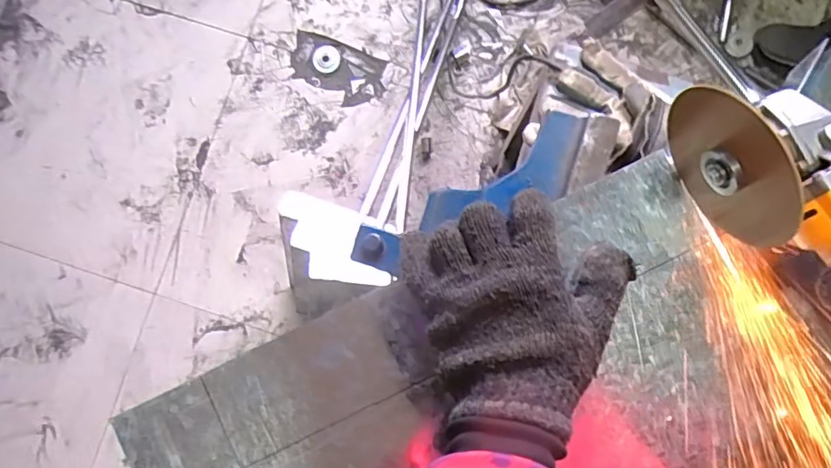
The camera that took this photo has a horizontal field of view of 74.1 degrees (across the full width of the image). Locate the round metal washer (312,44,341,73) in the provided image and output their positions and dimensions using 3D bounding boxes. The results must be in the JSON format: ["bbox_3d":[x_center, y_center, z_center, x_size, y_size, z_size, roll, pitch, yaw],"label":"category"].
[{"bbox_3d":[-0.195,-0.383,1.205,0.058,0.004,0.061,0,88,-2],"label":"round metal washer"}]

